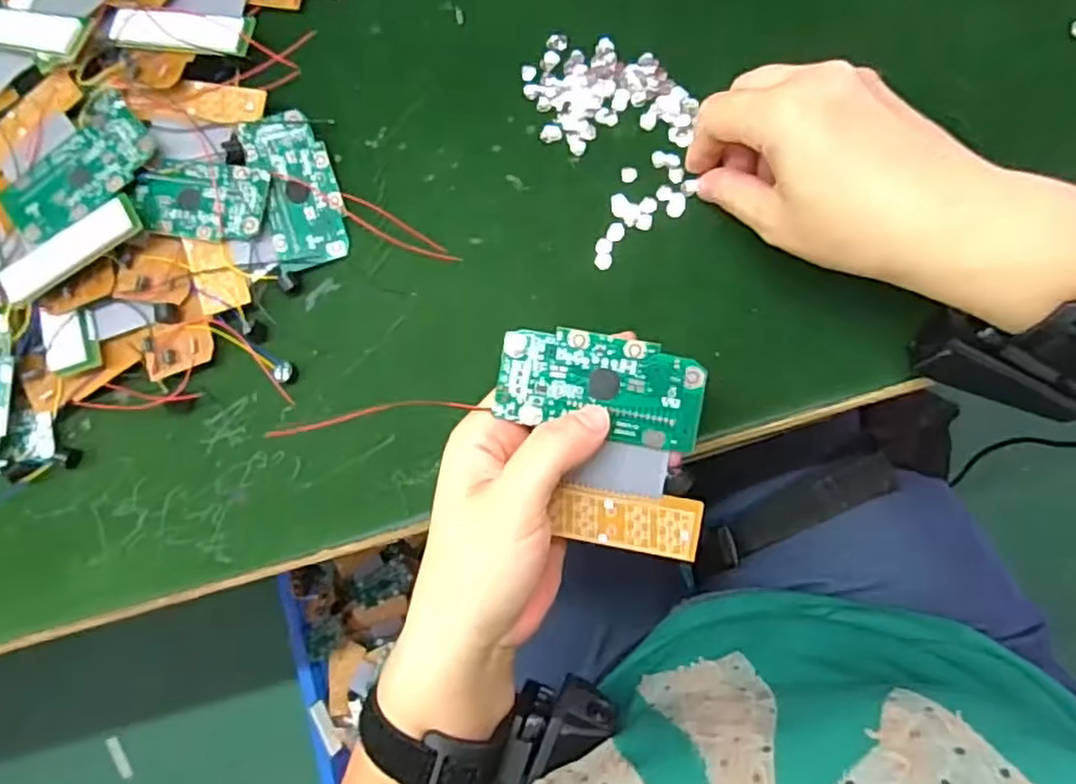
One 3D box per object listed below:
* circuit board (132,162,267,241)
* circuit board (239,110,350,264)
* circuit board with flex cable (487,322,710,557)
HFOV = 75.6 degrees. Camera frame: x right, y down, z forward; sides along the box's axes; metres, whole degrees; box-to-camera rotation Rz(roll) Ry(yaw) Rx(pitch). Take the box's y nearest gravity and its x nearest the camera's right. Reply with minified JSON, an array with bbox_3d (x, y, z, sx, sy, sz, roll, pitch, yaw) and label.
[{"bbox_3d":[-0.183,-0.104,0.376,0.069,0.009,0.041,5,84,8],"label":"circuit board"},{"bbox_3d":[-0.132,-0.112,0.381,0.041,0.004,0.084,-17,89,-9],"label":"circuit board"},{"bbox_3d":[0.026,0.021,0.294,0.091,0.016,0.087,9,88,7],"label":"circuit board with flex cable"}]

